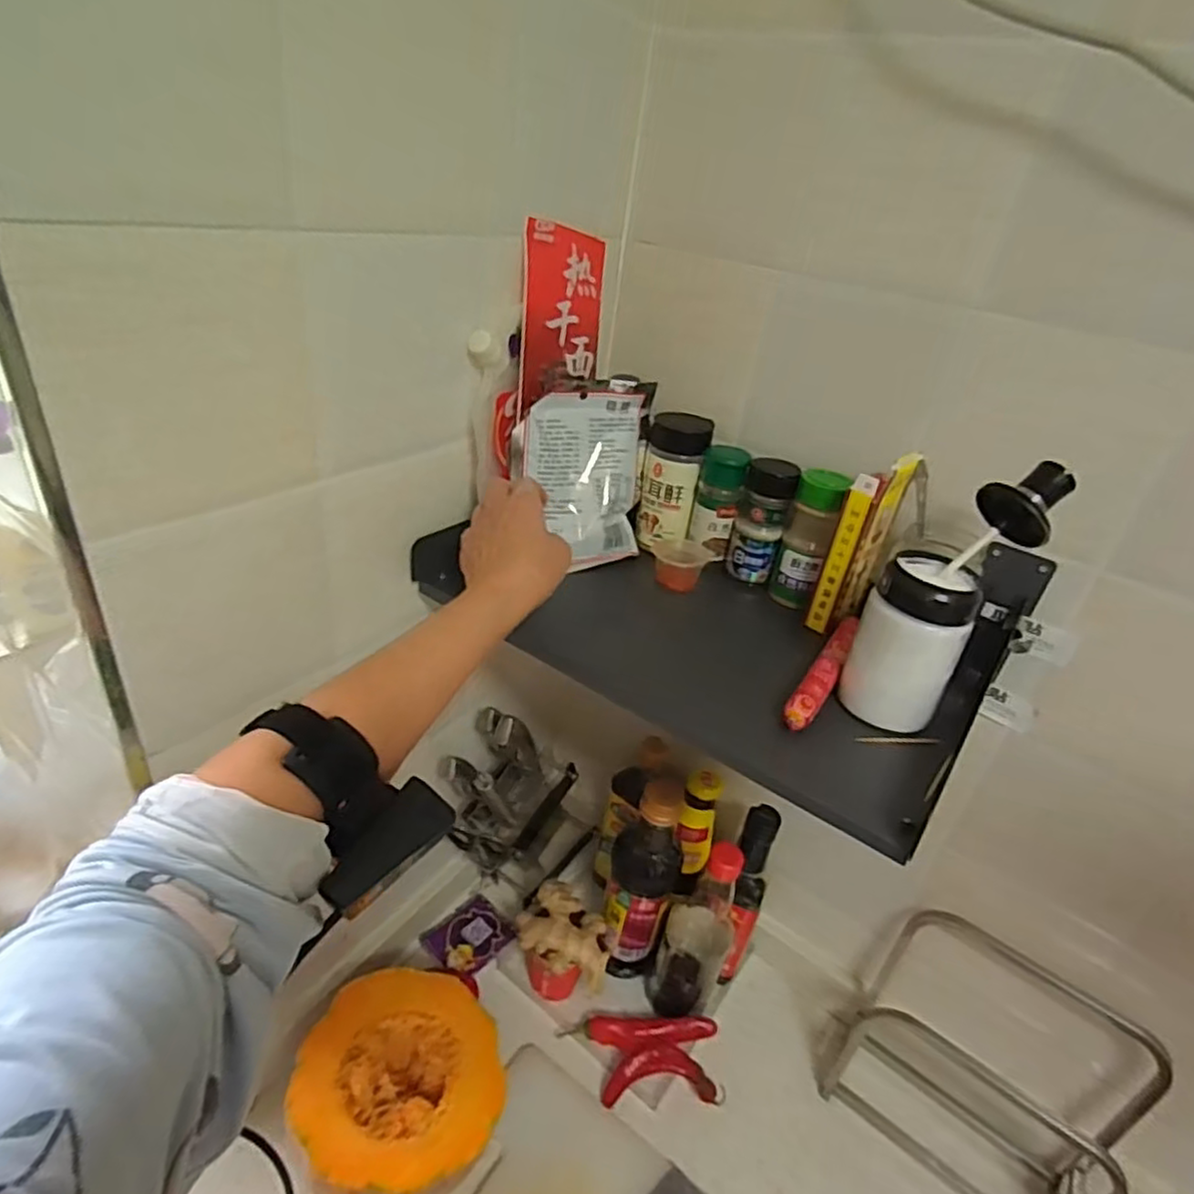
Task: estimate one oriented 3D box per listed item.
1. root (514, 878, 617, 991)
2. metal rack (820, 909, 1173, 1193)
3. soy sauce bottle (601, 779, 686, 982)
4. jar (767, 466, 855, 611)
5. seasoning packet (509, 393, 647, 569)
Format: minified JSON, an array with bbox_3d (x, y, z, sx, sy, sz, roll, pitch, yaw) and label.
[{"bbox_3d":[-0.031,0.355,0.728,0.099,0.041,0.086,14,33,10],"label":"root"},{"bbox_3d":[0.370,0.462,0.669,0.222,0.234,0.132,26,36,26],"label":"metal rack"},{"bbox_3d":[0.049,0.306,0.745,0.071,0.271,0.086,14,33,10],"label":"soy sauce bottle"},{"bbox_3d":[0.174,-0.044,0.573,0.039,0.112,0.043,17,33,14],"label":"jar"},{"bbox_3d":[-0.014,-0.100,0.597,0.117,0.146,0.012,-5,11,-25],"label":"seasoning packet"}]

